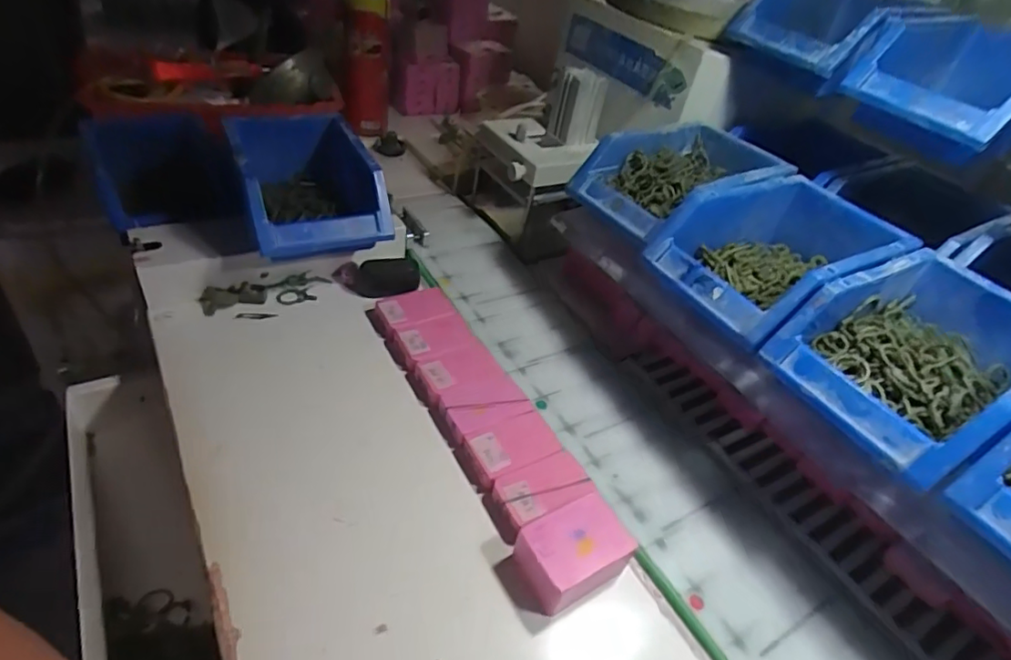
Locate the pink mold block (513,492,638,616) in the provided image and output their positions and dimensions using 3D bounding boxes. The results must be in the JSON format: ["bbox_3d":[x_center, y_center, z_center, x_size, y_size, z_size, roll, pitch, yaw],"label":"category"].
[{"bbox_3d":[0.045,0.151,0.382,0.078,0.031,0.049,-16,47,-29],"label":"pink mold block"}]

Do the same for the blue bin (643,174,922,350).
[{"bbox_3d":[0.224,-0.065,0.460,0.190,0.061,0.127,-16,47,-30],"label":"blue bin"}]

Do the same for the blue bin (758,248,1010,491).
[{"bbox_3d":[0.281,0.019,0.382,0.174,0.068,0.123,-17,48,-30],"label":"blue bin"}]

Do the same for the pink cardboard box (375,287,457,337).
[{"bbox_3d":[-0.090,-0.017,0.553,0.070,0.019,0.047,-14,46,-28],"label":"pink cardboard box"}]

